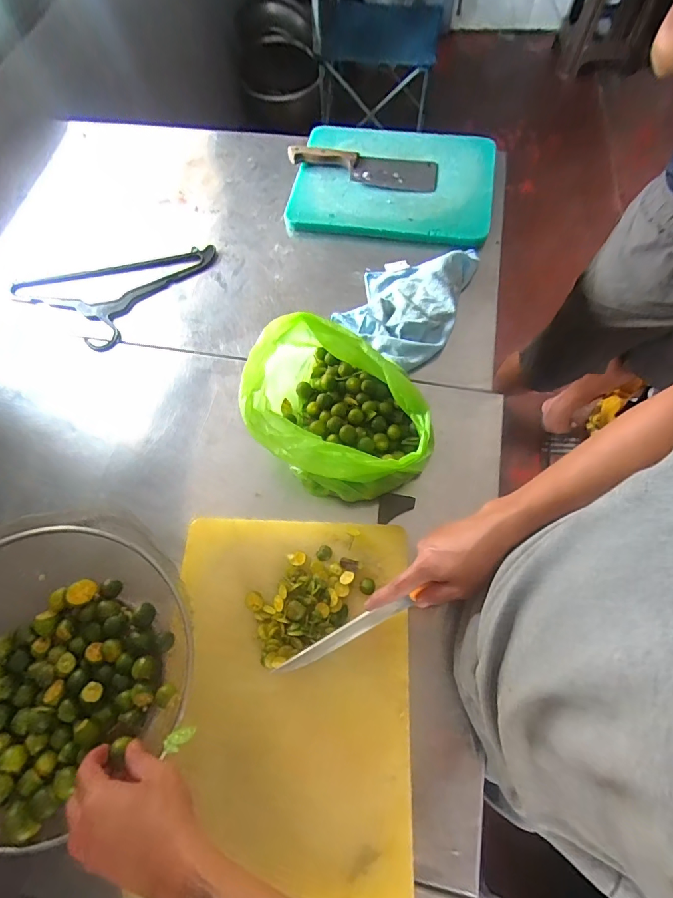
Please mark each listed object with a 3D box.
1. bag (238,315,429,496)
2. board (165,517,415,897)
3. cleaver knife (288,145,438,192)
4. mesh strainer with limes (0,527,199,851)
[{"bbox_3d":[-0.013,-0.052,0.593,0.284,0.124,0.189,35,73,17],"label":"bag"},{"bbox_3d":[-0.056,0.278,0.500,0.285,0.022,0.382,1,67,4],"label":"board"},{"bbox_3d":[0.049,-0.585,0.858,0.308,0.033,0.087,15,68,10],"label":"cleaver knife"},{"bbox_3d":[-0.323,0.242,0.479,0.315,0.089,0.322,15,68,10],"label":"mesh strainer with limes"}]

